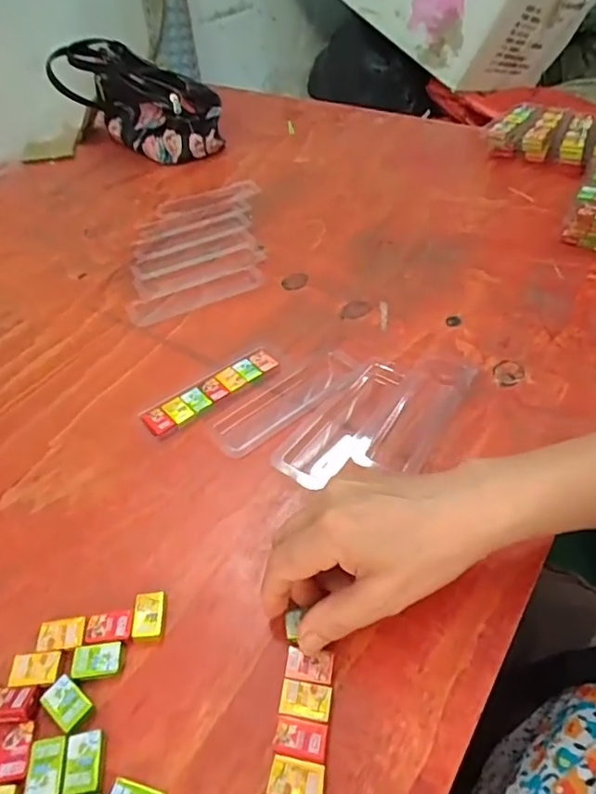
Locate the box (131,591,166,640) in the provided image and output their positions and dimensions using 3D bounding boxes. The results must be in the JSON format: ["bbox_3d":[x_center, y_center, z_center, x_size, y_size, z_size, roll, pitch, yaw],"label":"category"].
[{"bbox_3d":[-0.087,0.128,0.309,0.017,0.008,0.026,-4,47,0],"label":"box"}]

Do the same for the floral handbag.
[{"bbox_3d":[-0.228,-0.411,0.745,0.209,0.135,0.125,15,49,17],"label":"floral handbag"}]

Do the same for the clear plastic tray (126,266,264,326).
[{"bbox_3d":[-0.100,-0.102,0.525,0.136,0.006,0.035,-21,49,-15],"label":"clear plastic tray"}]

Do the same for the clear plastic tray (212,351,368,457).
[{"bbox_3d":[-0.007,0.003,0.422,0.132,0.006,0.048,-32,53,-24],"label":"clear plastic tray"}]

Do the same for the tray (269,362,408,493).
[{"bbox_3d":[0.035,0.016,0.406,0.045,0.007,0.131,26,53,25],"label":"tray"}]

